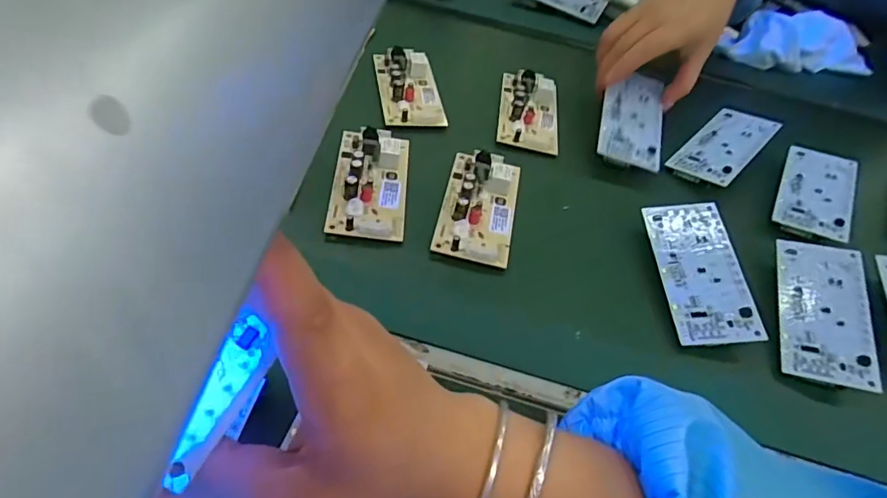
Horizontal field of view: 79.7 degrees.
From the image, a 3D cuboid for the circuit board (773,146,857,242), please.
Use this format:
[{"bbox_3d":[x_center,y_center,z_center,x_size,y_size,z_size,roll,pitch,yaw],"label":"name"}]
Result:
[{"bbox_3d":[0.322,-0.050,0.459,0.053,0.007,0.115,16,51,29],"label":"circuit board"}]

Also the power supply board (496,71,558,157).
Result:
[{"bbox_3d":[0.081,-0.133,0.495,0.054,0.013,0.109,11,49,0],"label":"power supply board"}]

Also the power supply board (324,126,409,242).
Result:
[{"bbox_3d":[-0.056,-0.056,0.407,0.054,0.019,0.113,5,49,-5],"label":"power supply board"}]

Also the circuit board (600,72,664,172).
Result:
[{"bbox_3d":[0.170,-0.117,0.475,0.054,0.009,0.104,16,62,1],"label":"circuit board"}]

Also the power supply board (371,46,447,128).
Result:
[{"bbox_3d":[-0.033,-0.154,0.493,0.054,0.016,0.112,-4,51,-12],"label":"power supply board"}]

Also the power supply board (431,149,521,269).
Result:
[{"bbox_3d":[0.029,-0.038,0.405,0.055,0.016,0.111,13,49,2],"label":"power supply board"}]

